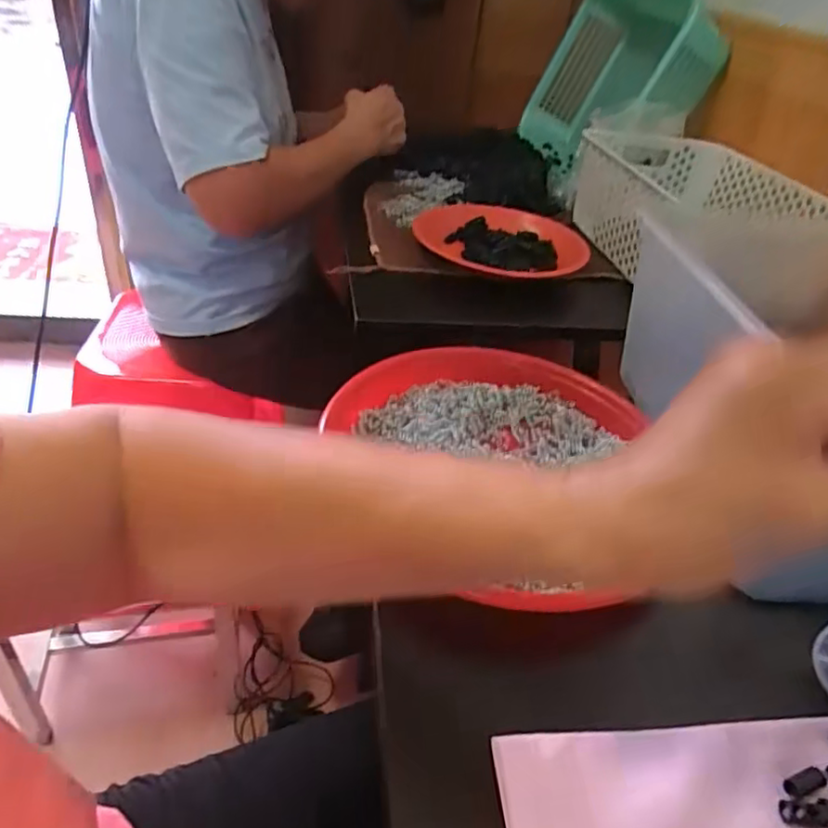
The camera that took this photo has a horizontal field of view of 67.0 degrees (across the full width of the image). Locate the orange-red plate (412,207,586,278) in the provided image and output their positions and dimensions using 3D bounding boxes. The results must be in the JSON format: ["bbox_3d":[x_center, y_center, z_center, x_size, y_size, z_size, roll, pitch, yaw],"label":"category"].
[{"bbox_3d":[0.101,-0.196,0.720,0.178,0.022,0.189,3,38,-3],"label":"orange-red plate"}]

